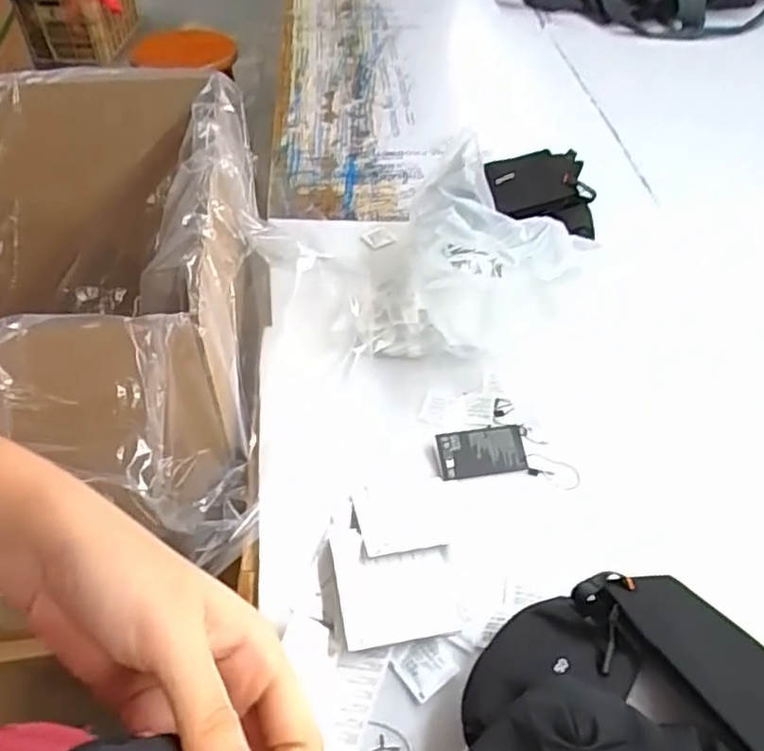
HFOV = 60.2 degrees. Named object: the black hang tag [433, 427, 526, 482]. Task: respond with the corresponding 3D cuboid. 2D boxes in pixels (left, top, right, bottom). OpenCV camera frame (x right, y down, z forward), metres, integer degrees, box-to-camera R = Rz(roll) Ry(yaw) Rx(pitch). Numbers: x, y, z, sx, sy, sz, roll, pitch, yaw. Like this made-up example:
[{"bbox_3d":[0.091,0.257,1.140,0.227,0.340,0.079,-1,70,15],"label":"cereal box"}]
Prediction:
[{"bbox_3d":[0.103,0.079,0.681,0.089,0.008,0.050,-6,67,-9],"label":"black hang tag"}]

